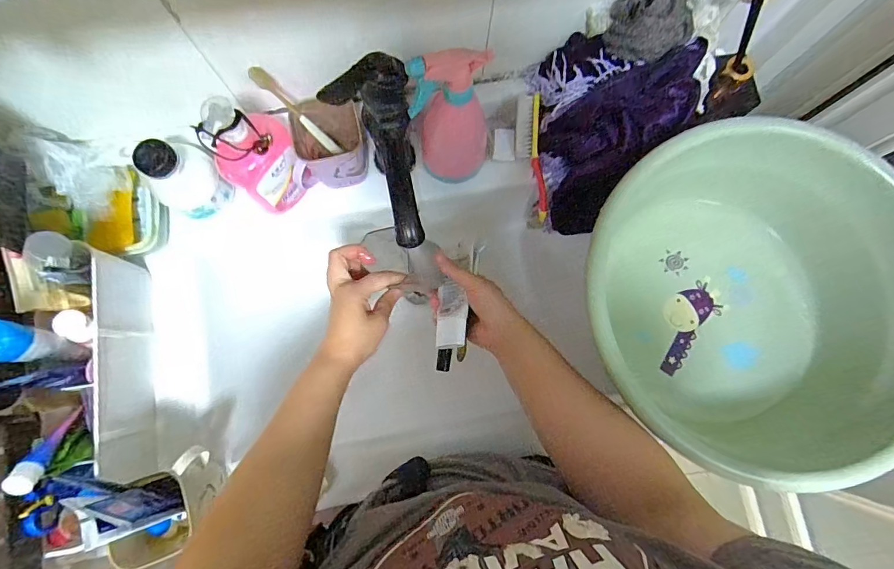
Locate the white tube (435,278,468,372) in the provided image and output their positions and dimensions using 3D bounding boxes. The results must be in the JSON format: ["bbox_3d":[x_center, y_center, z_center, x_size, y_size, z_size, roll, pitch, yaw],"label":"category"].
[{"bbox_3d":[0.006,0.053,0.529,0.014,0.050,0.107,4,86,-43],"label":"white tube"}]

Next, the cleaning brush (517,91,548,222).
[{"bbox_3d":[0.113,-0.163,0.563,0.035,0.019,0.158,-14,108,-4],"label":"cleaning brush"}]

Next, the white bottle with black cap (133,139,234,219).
[{"bbox_3d":[-0.312,-0.125,0.505,0.069,0.096,0.076,41,81,6],"label":"white bottle with black cap"}]

